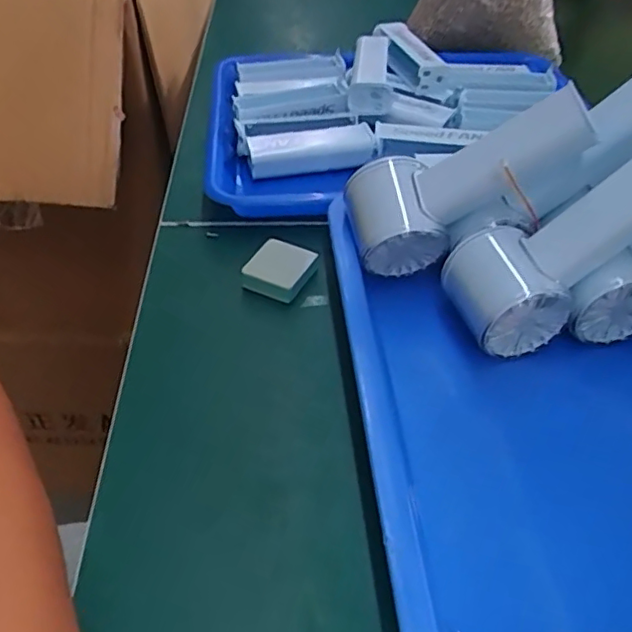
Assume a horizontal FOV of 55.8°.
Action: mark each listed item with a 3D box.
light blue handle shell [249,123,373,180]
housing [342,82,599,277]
[{"bbox_3d":[-0.005,-0.132,0.474,0.096,0.021,0.035,-4,46,-8],"label":"light blue handle shell"},{"bbox_3d":[0.089,-0.077,0.357,0.148,0.064,0.054,-26,38,28],"label":"housing"}]

